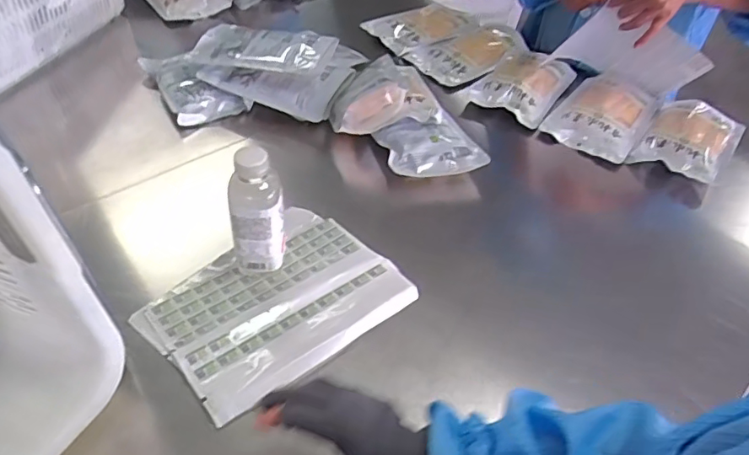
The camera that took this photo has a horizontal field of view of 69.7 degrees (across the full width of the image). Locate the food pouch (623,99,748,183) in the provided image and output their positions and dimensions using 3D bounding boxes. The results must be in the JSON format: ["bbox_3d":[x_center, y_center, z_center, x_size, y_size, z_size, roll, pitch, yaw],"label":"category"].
[{"bbox_3d":[0.599,-0.172,1.014,0.150,0.025,0.258,30,48,23],"label":"food pouch"}]

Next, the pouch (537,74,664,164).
[{"bbox_3d":[0.449,-0.226,1.057,0.167,0.054,0.236,29,47,22],"label":"pouch"}]

